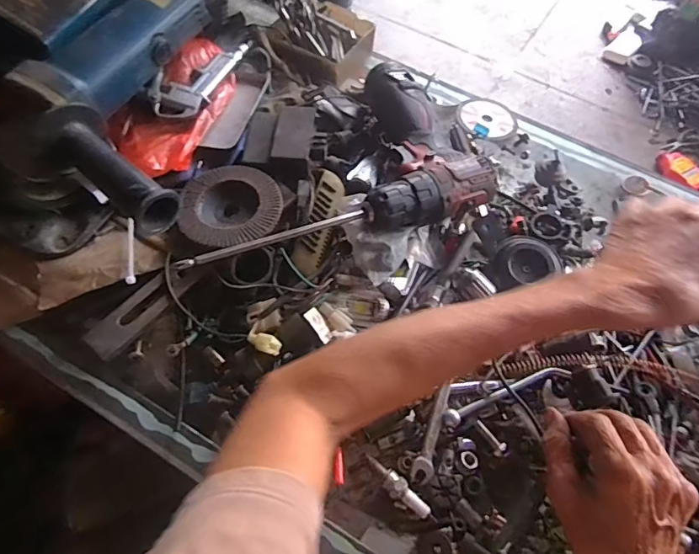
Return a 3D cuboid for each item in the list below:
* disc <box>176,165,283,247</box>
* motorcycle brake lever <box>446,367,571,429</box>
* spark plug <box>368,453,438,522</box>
[{"bbox_3d":[-0.112,-0.067,0.448,0.092,0.018,0.093,2,61,-3],"label":"disc"},{"bbox_3d":[0.133,0.101,0.402,0.119,0.012,0.014,-18,64,-14],"label":"motorcycle brake lever"},{"bbox_3d":[0.039,0.165,0.366,0.065,0.014,0.014,33,64,14],"label":"spark plug"}]

